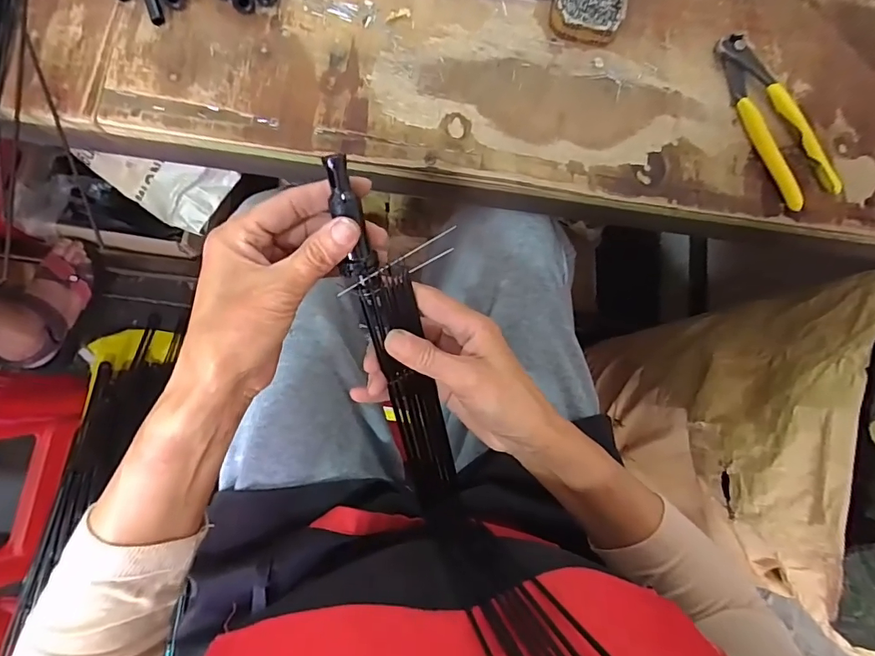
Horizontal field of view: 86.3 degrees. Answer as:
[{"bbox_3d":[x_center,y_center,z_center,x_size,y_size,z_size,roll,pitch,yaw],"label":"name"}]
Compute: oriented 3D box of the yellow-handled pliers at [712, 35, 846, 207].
[{"bbox_3d":[0.293,-0.183,0.406,0.046,0.024,0.160,-21,84,-10],"label":"yellow-handled pliers"}]

